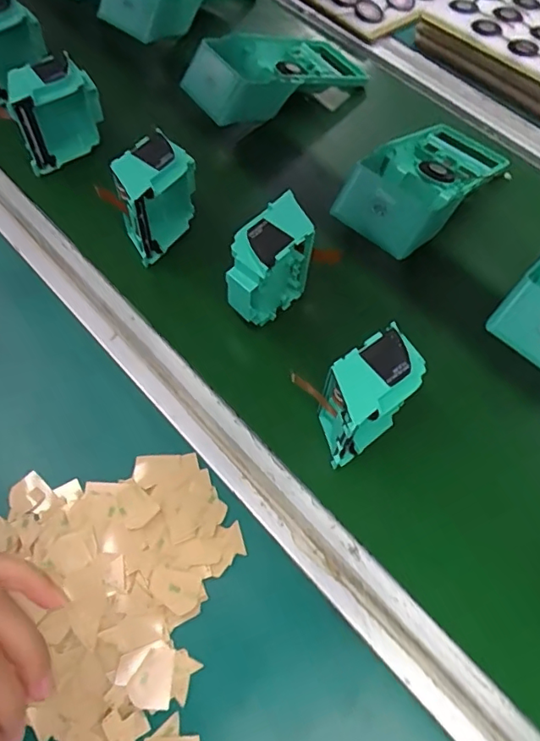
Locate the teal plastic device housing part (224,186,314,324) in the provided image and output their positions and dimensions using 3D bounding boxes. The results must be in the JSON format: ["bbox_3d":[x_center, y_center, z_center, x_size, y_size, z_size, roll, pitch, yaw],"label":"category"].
[{"bbox_3d":[-0.003,-0.073,0.405,0.045,0.084,0.078,41,66,18],"label":"teal plastic device housing part"}]

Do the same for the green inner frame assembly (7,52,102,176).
[{"bbox_3d":[-0.191,-0.224,0.474,0.076,0.073,0.041,-40,71,-21],"label":"green inner frame assembly"}]

